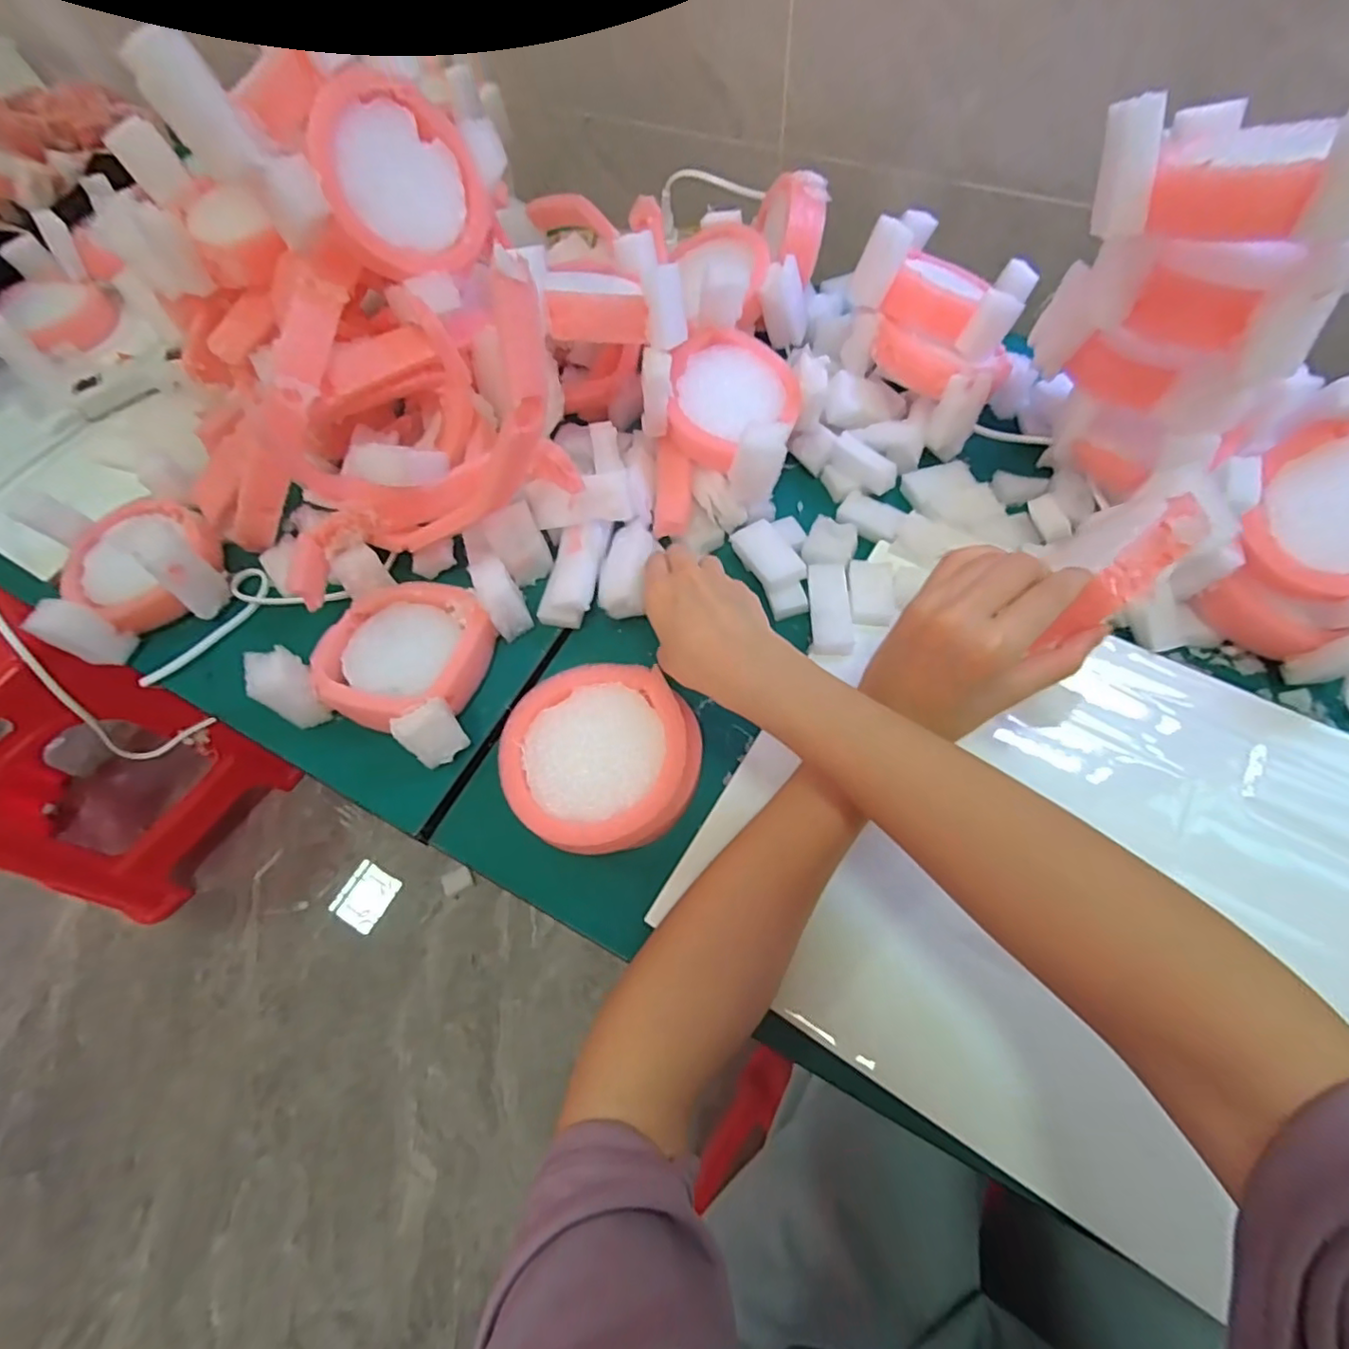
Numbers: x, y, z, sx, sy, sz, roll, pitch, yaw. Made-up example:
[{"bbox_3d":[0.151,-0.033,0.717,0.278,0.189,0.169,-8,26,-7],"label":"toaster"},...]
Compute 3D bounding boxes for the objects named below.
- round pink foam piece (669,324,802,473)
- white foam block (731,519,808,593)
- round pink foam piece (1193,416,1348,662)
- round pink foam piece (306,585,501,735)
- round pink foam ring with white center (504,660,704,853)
[{"bbox_3d":[0.042,-0.198,0.434,0.087,0.028,0.101,2,81,5],"label":"round pink foam piece"},{"bbox_3d":[0.063,-0.081,0.419,0.031,0.008,0.052,-26,63,-10],"label":"white foam block"},{"bbox_3d":[0.368,-0.074,0.360,0.093,0.098,0.104,-35,65,-14],"label":"round pink foam piece"},{"bbox_3d":[-0.174,-0.012,0.400,0.099,0.031,0.098,-2,62,3],"label":"round pink foam piece"},{"bbox_3d":[-0.040,0.047,0.351,0.100,0.043,0.100,-2,62,3],"label":"round pink foam ring with white center"}]

